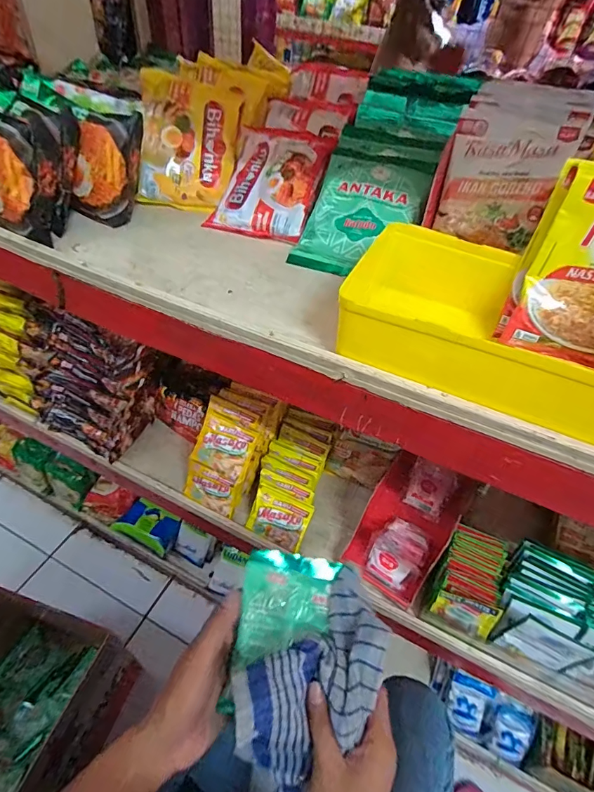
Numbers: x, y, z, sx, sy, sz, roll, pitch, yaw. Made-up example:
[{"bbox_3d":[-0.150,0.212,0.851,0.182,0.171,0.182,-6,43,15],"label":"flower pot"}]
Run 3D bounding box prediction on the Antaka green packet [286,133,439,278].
[{"bbox_3d":[0.070,-0.193,0.423,0.110,0.014,0.162,17,78,17],"label":"Antaka green packet"}]

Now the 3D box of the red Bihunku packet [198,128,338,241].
[{"bbox_3d":[-0.028,-0.234,0.460,0.111,0.028,0.128,17,84,14],"label":"red Bihunku packet"}]

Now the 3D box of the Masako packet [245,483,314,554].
[{"bbox_3d":[-0.026,0.180,0.617,0.086,0.008,0.072,22,92,13],"label":"Masako packet"}]

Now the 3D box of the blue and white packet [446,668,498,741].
[{"bbox_3d":[0.329,0.593,0.807,0.078,0.032,0.113,18,87,14],"label":"blue and white packet"}]

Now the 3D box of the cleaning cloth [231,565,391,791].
[{"bbox_3d":[0.012,0.275,0.397,0.103,0.129,0.209,26,51,18],"label":"cleaning cloth"}]

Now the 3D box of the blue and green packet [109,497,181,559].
[{"bbox_3d":[-0.351,0.312,1.003,0.135,0.060,0.086,21,49,14],"label":"blue and green packet"}]

